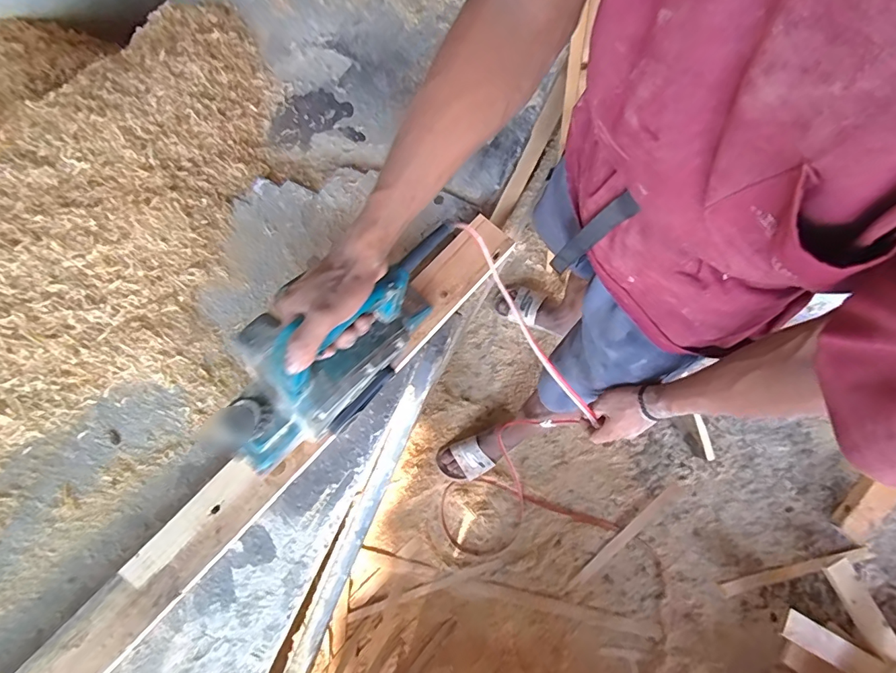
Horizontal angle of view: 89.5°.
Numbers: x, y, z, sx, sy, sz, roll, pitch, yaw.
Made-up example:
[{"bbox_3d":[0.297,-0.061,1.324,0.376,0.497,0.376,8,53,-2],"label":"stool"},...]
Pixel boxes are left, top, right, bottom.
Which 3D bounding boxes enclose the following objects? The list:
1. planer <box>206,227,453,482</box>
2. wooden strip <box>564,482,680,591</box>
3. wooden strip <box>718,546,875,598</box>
[{"bbox_3d":[-0.118,0.002,0.466,0.323,0.134,0.128,-42,81,-8],"label":"planer"},{"bbox_3d":[0.467,0.529,1.196,0.405,0.012,0.034,-37,81,-9],"label":"wooden strip"},{"bbox_3d":[0.920,0.615,1.187,0.414,0.020,0.036,-14,78,-4],"label":"wooden strip"}]

